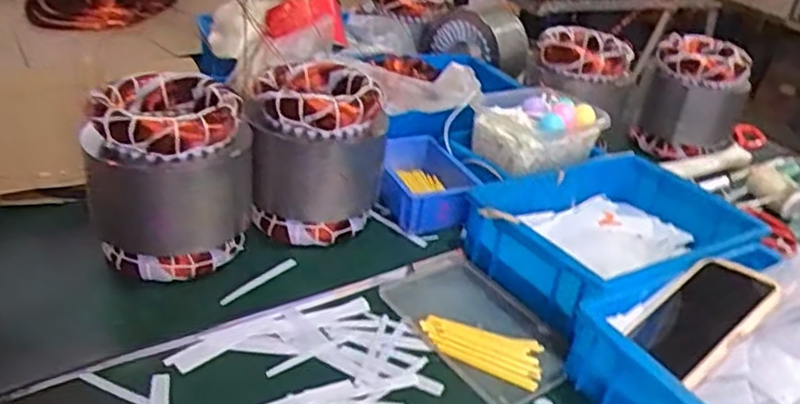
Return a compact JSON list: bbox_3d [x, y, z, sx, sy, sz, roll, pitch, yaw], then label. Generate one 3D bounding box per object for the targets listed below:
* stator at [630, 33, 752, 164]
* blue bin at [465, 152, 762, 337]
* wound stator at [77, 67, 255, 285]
[{"bbox_3d":[0.450,-0.159,1.094,0.147,0.159,0.117,20,32,21],"label":"stator"},{"bbox_3d":[0.226,0.037,0.769,0.293,0.078,0.216,-16,38,-35],"label":"blue bin"},{"bbox_3d":[-0.214,-0.027,0.684,0.139,0.159,0.124,5,30,-4],"label":"wound stator"}]

